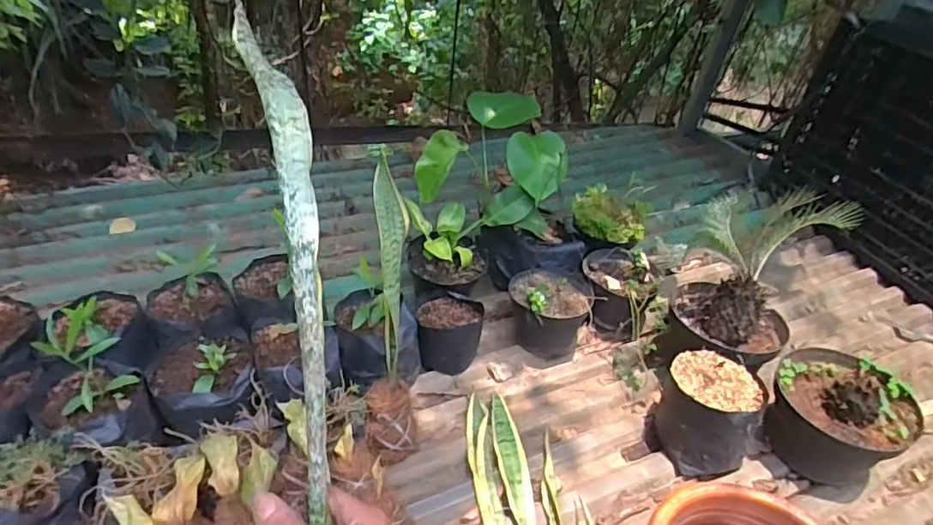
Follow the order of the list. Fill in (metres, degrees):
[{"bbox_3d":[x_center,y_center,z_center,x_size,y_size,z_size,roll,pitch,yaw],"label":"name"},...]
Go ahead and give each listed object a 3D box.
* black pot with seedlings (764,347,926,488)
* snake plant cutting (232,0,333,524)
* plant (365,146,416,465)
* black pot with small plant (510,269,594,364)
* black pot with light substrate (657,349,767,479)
[{"bbox_3d":[0.641,0.272,0.985,0.190,0.182,0.209,7,38,-5],"label":"black pot with seedlings"},{"bbox_3d":[-0.119,-0.011,0.384,0.040,0.041,0.379,-7,80,-18],"label":"snake plant cutting"},{"bbox_3d":[-0.114,0.108,0.846,0.073,0.467,0.153,1,37,-9],"label":"plant"},{"bbox_3d":[0.169,0.100,1.174,0.161,0.139,0.158,7,38,-5],"label":"black pot with small plant"},{"bbox_3d":[0.414,0.266,0.971,0.166,0.155,0.144,33,44,30],"label":"black pot with light substrate"}]

